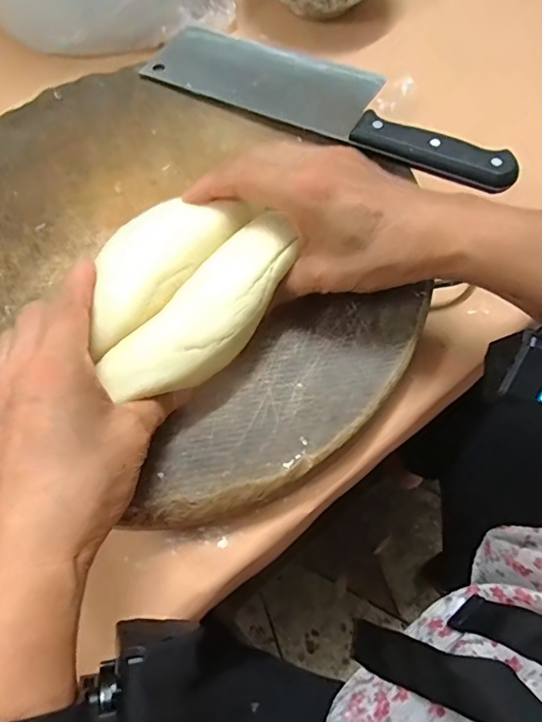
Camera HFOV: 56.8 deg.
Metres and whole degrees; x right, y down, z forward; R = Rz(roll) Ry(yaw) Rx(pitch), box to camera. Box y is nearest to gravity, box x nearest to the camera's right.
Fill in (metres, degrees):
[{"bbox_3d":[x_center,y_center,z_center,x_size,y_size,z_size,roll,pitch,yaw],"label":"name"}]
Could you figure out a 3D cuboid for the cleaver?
[{"bbox_3d":[0.039,-0.198,0.370,0.289,0.018,0.073,27,70,15],"label":"cleaver"}]

